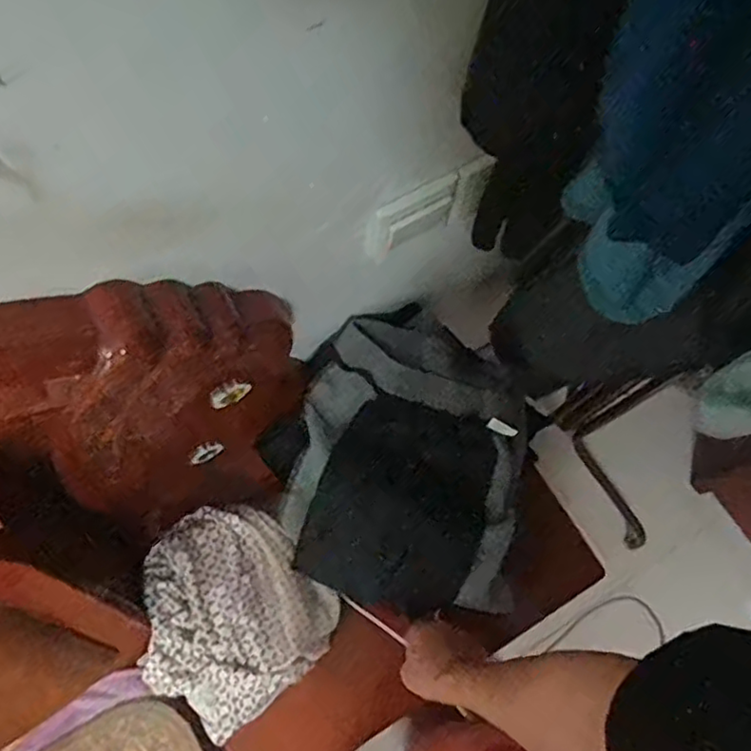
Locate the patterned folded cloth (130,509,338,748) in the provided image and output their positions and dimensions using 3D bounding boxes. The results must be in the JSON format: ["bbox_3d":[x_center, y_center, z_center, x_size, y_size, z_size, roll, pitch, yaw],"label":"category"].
[{"bbox_3d":[-0.169,0.264,0.702,0.207,0.081,0.211,-40,77,-13],"label":"patterned folded cloth"}]

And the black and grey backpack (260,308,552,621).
[{"bbox_3d":[0.037,0.088,0.738,0.290,0.082,0.340,17,72,4],"label":"black and grey backpack"}]

